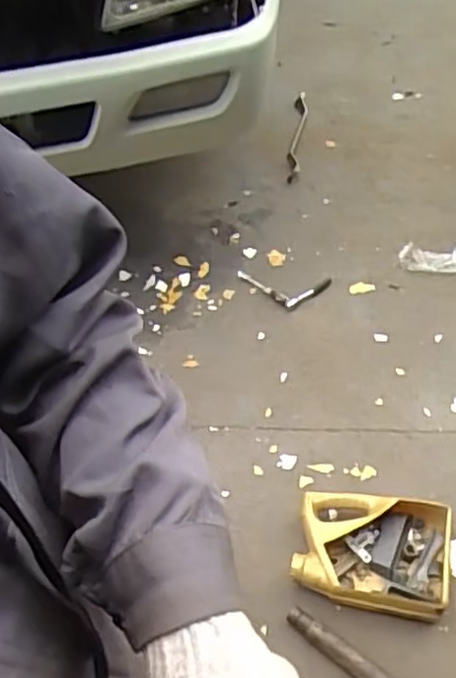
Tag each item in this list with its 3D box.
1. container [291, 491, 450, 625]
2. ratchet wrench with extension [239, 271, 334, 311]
[{"bbox_3d":[0.280,0.408,1.331,0.291,0.090,0.214,7,54,11],"label":"container"},{"bbox_3d":[0.142,-0.125,1.772,0.238,0.021,0.104,2,53,7],"label":"ratchet wrench with extension"}]

